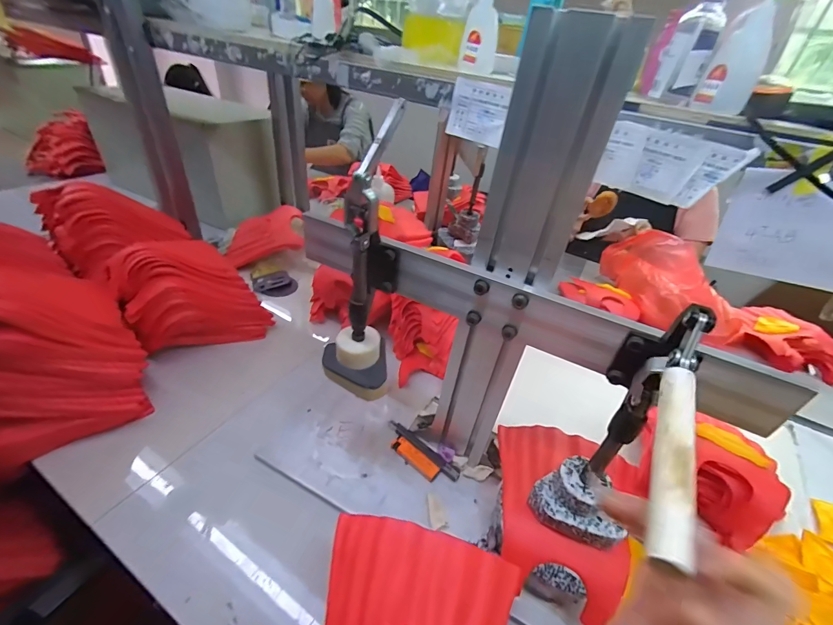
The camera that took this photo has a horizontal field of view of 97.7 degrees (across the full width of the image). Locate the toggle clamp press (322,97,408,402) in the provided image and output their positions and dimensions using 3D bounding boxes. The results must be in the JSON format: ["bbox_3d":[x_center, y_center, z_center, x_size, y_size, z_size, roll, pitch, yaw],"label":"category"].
[{"bbox_3d":[-0.062,-0.044,0.390,0.084,0.280,0.108,2,38,-7],"label":"toggle clamp press"}]

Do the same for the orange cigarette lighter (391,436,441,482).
[{"bbox_3d":[-0.002,0.212,0.534,0.080,0.012,0.024,32,43,28],"label":"orange cigarette lighter"}]

